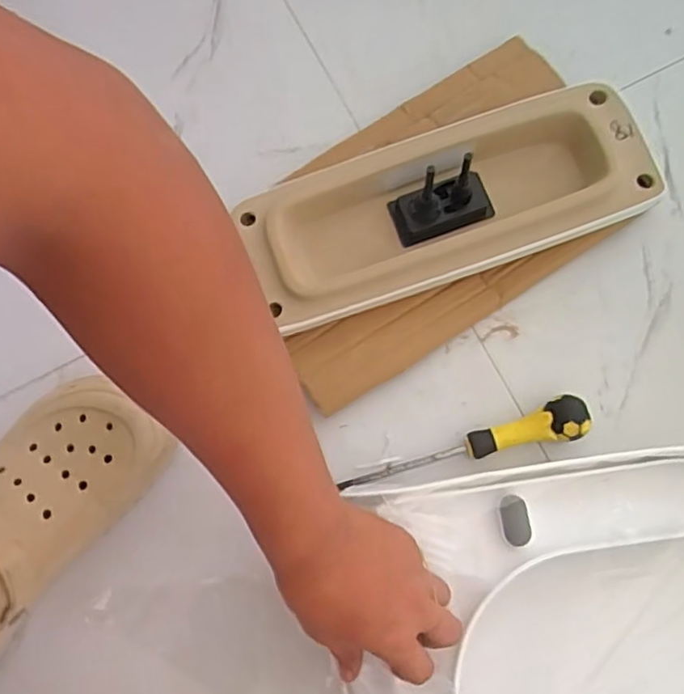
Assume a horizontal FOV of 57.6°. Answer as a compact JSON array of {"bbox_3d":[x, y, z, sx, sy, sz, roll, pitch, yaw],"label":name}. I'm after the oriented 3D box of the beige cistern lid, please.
[{"bbox_3d":[0.080,-0.114,0.507,0.330,0.054,0.123,-19,77,-2],"label":"beige cistern lid"}]

